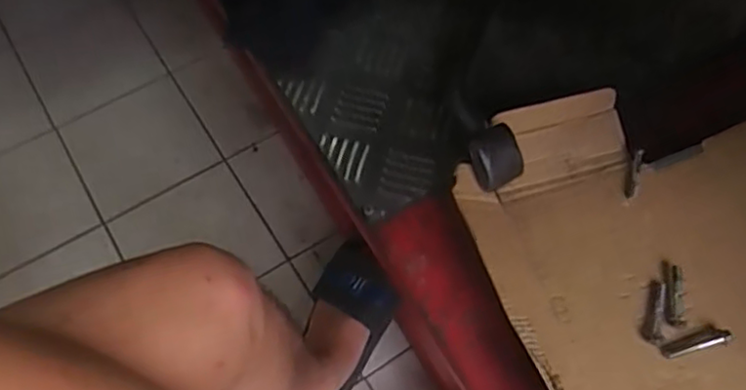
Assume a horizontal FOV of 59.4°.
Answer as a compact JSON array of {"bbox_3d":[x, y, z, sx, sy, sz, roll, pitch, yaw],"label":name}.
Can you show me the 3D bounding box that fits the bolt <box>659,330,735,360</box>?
[{"bbox_3d":[0.198,0.092,0.402,0.042,0.006,0.010,-17,63,6],"label":"bolt"}]

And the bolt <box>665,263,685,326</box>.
[{"bbox_3d":[0.192,0.064,0.416,0.011,0.006,0.040,10,63,4],"label":"bolt"}]

